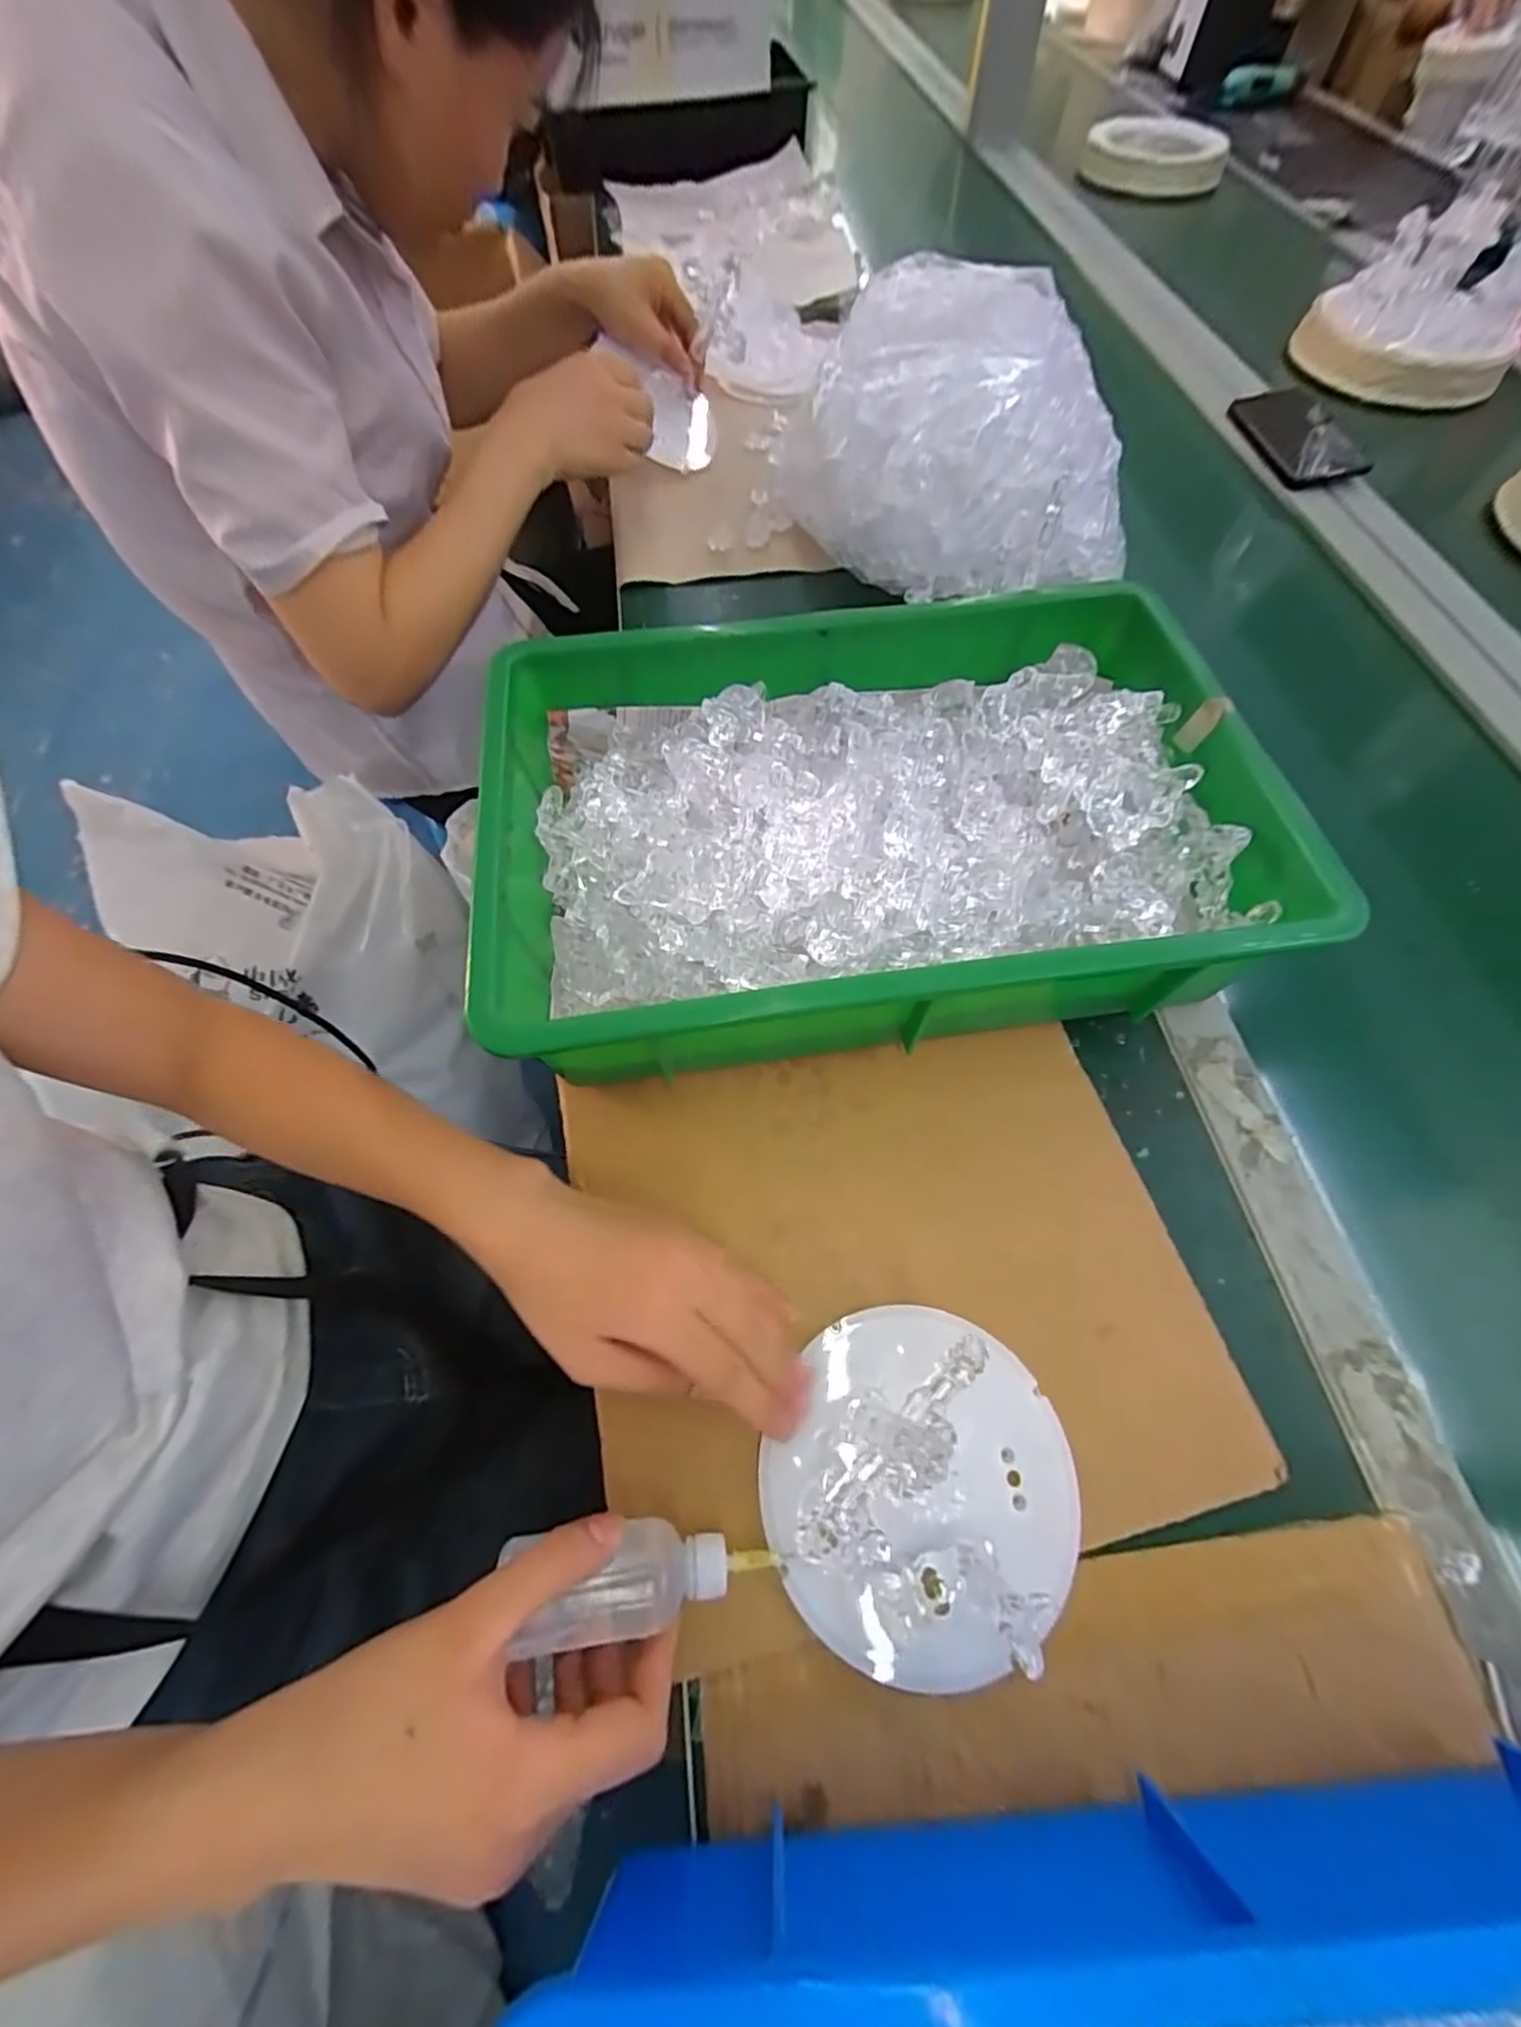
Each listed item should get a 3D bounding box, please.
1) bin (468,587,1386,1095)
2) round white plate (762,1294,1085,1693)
[{"bbox_3d":[0.060,-0.107,0.385,0.404,0.094,0.266,-8,64,-3],"label":"bin"},{"bbox_3d":[0.068,0.195,0.270,0.120,0.020,0.126,30,68,14],"label":"round white plate"}]

